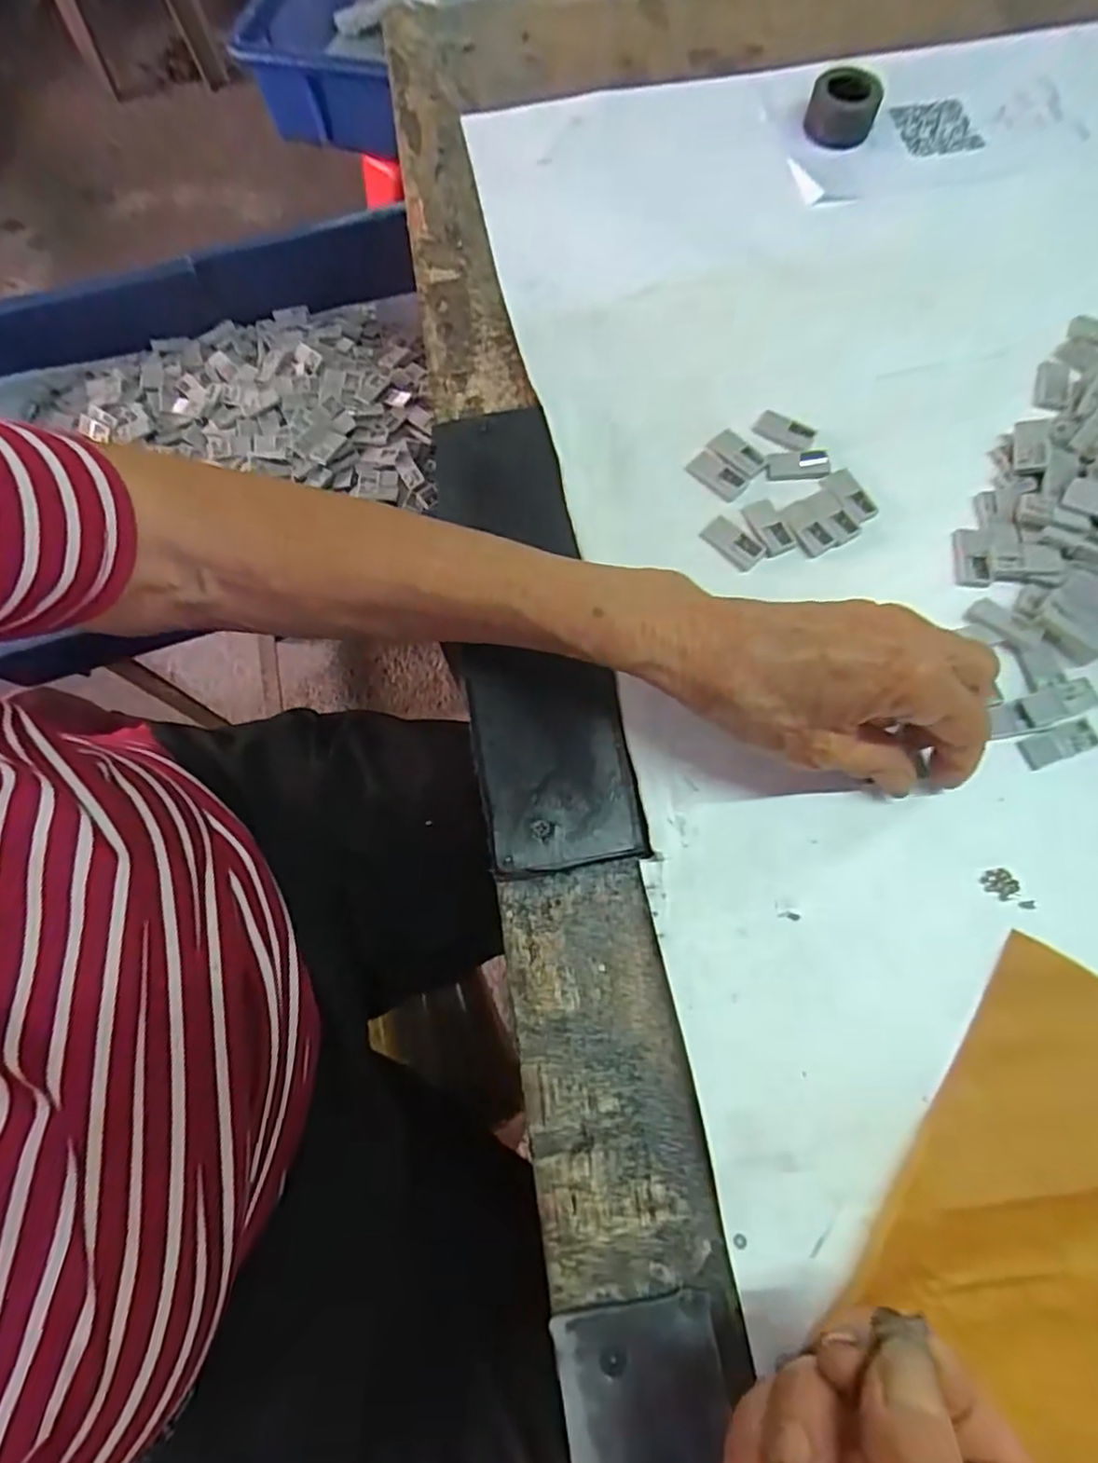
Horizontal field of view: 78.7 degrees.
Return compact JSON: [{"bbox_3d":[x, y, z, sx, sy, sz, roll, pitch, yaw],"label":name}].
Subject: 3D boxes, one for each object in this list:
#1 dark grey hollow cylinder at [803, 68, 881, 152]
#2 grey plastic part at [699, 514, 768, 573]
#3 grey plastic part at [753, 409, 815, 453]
[{"bbox_3d":[0.167,-0.357,0.380,0.037,0.020,0.032,13,74,6],"label":"dark grey hollow cylinder"},{"bbox_3d":[0.083,-0.085,0.302,0.015,0.004,0.027,-44,76,-11],"label":"grey plastic part"},{"bbox_3d":[0.112,-0.144,0.318,0.027,0.004,0.013,35,77,11],"label":"grey plastic part"}]

